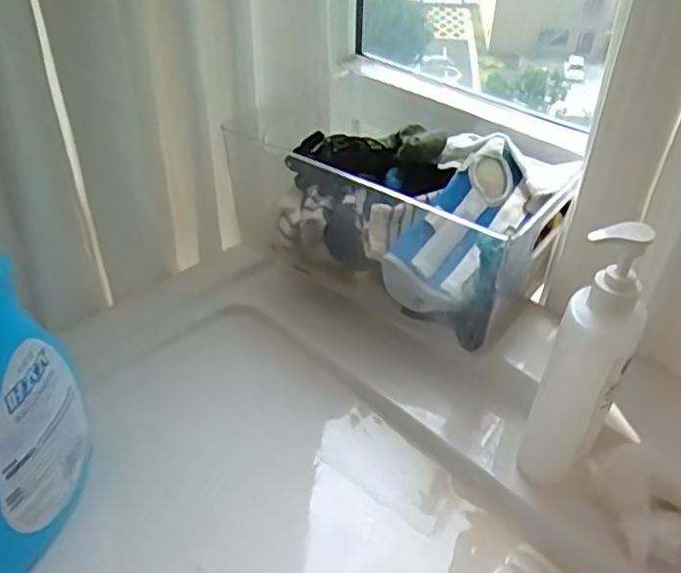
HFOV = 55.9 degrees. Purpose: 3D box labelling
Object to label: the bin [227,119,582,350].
[{"bbox_3d":[0.056,-0.090,0.693,0.338,0.129,0.192,27,47,29],"label":"bin"}]

